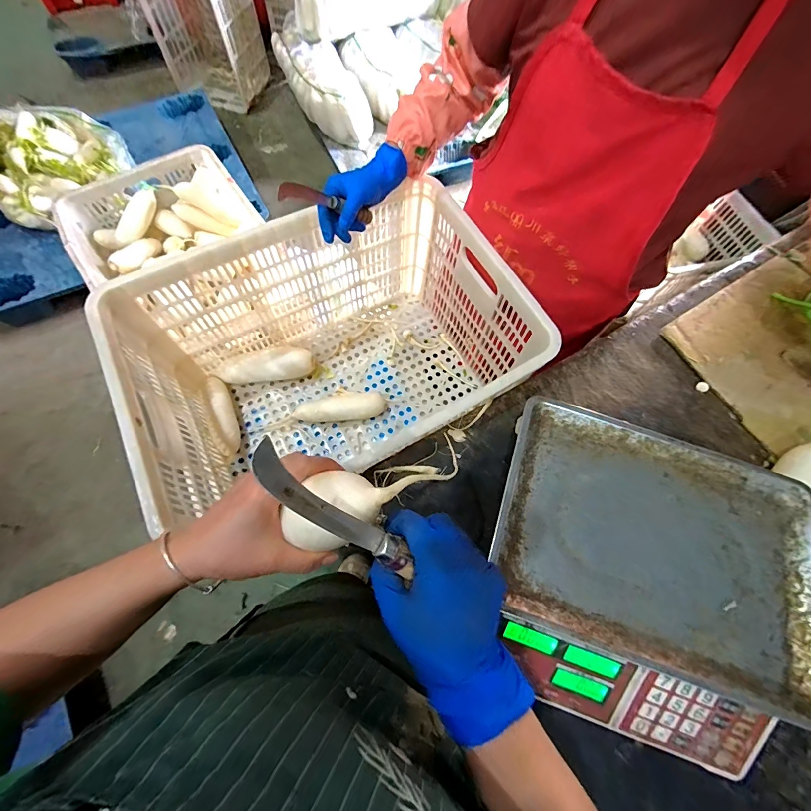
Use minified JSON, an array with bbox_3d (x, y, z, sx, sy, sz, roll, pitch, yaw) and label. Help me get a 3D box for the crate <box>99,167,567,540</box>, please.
[{"bbox_3d":[-0.124,-0.073,0.683,0.601,0.300,0.423,-22,72,-10],"label":"crate"}]

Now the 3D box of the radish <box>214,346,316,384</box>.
[{"bbox_3d":[-0.299,-0.088,0.792,0.201,0.055,0.072,-6,69,-5],"label":"radish"}]

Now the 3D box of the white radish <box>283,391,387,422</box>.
[{"bbox_3d":[-0.147,0.002,0.781,0.208,0.055,0.066,-9,70,-6],"label":"white radish"}]

